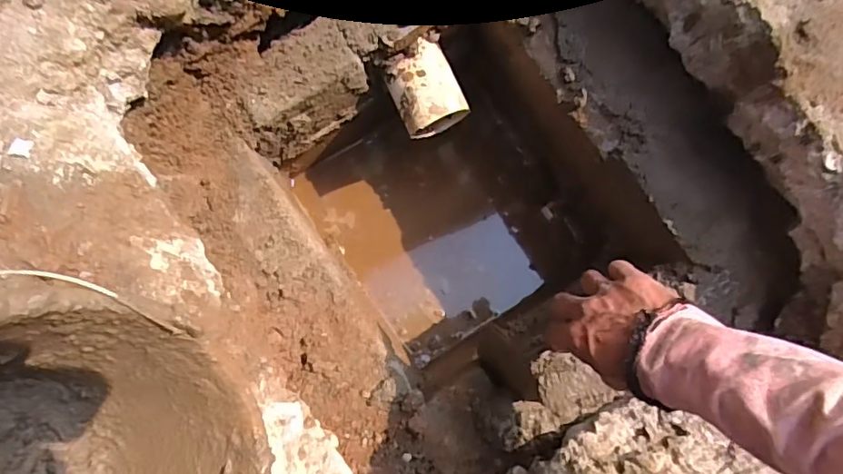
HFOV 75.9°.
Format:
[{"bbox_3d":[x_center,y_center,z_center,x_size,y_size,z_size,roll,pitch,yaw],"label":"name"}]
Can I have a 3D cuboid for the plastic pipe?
[{"bbox_3d":[0.006,-0.197,0.735,0.087,0.074,0.102,-26,82,-3],"label":"plastic pipe"}]

